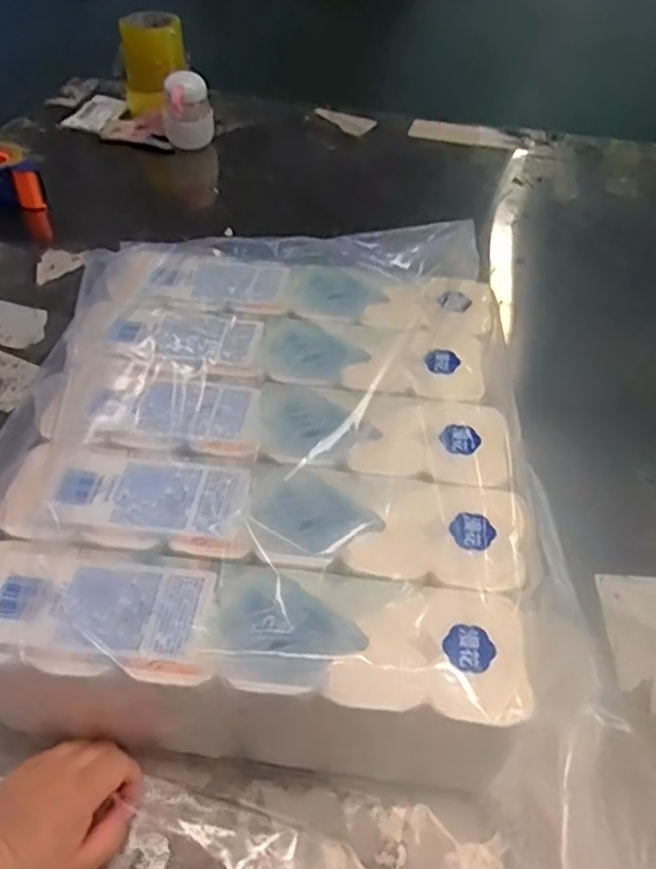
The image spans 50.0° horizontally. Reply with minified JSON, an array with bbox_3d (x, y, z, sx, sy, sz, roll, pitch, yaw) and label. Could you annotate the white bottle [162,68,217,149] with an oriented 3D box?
[{"bbox_3d":[-0.240,-0.546,1.206,0.086,0.129,0.076,-7,47,-7],"label":"white bottle"}]

